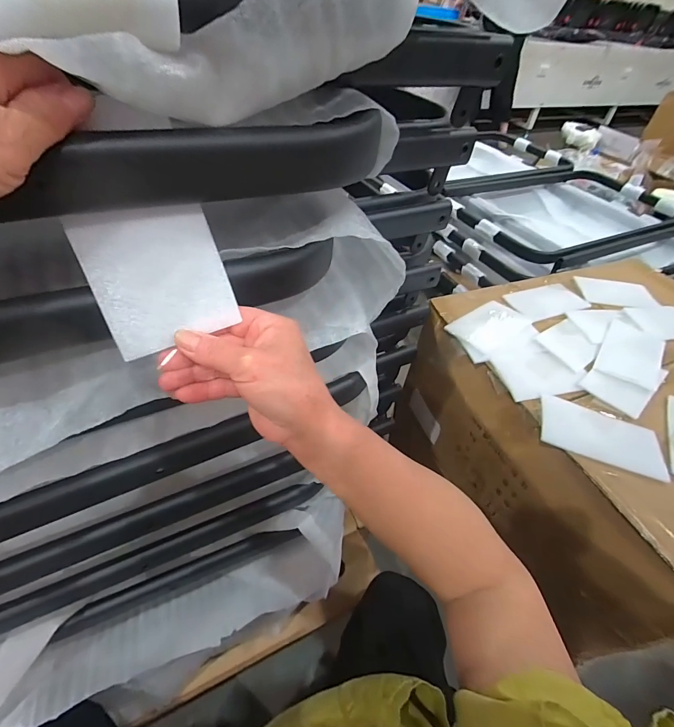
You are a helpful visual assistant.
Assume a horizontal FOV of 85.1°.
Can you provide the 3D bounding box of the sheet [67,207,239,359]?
[{"bbox_3d":[-0.112,-0.056,0.235,0.077,0.086,0.004,-21,13,-18],"label":"sheet"}]

